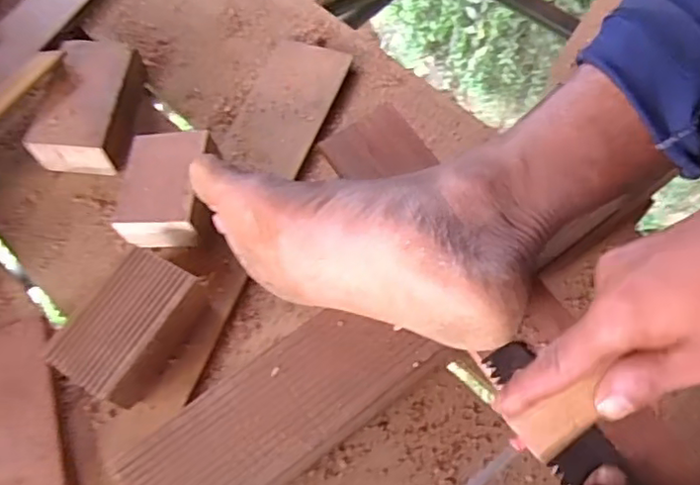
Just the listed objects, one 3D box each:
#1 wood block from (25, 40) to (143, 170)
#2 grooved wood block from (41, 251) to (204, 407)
[{"bbox_3d":[-0.231,-0.124,0.570,0.080,0.044,0.121,5,65,4],"label":"wood block"},{"bbox_3d":[-0.164,0.063,0.472,0.071,0.040,0.107,26,68,13],"label":"grooved wood block"}]

